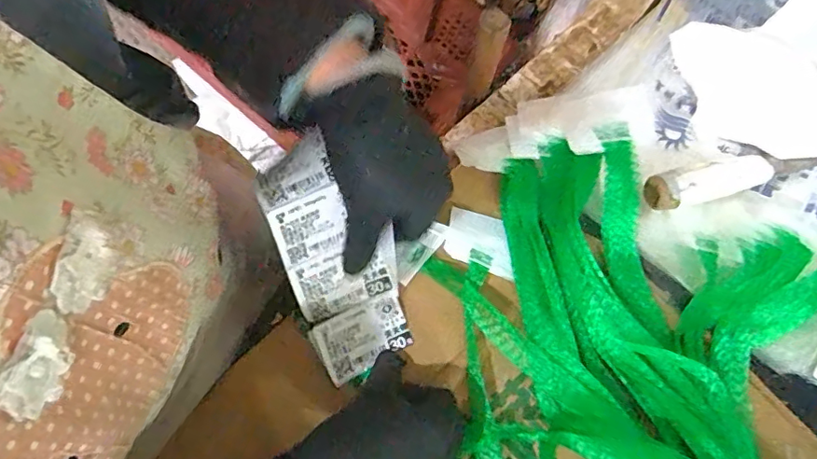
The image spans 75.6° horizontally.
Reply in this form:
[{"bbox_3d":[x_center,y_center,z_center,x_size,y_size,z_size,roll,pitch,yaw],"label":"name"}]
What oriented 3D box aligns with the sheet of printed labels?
[{"bbox_3d":[-0.045,0.020,0.330,0.065,0.019,0.147,-23,109,-6],"label":"sheet of printed labels"}]

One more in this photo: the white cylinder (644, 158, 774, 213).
[{"bbox_3d":[0.203,-0.032,0.357,0.085,0.026,0.022,-15,77,-4],"label":"white cylinder"}]

